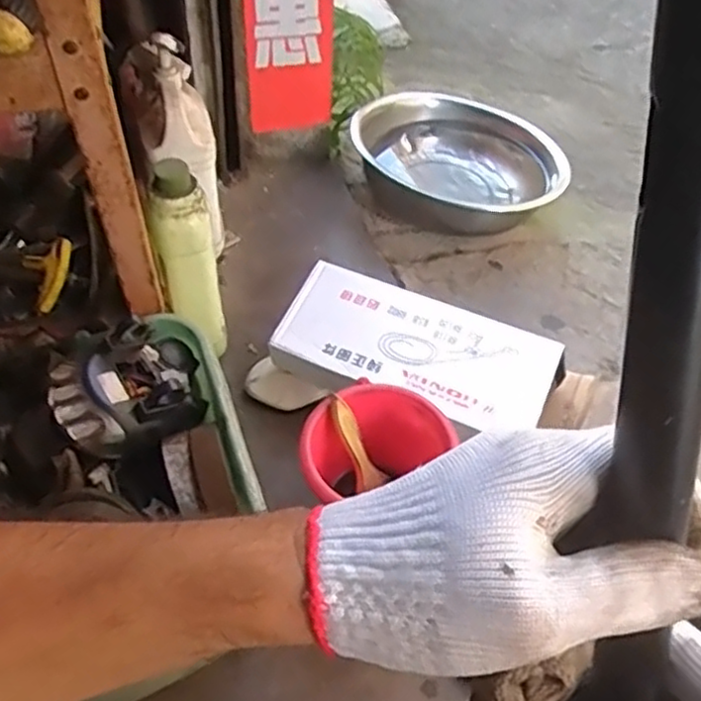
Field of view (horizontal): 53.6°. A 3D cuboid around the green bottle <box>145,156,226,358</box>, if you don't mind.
[{"bbox_3d":[-0.177,-0.094,0.775,0.060,0.230,0.054,8,49,4],"label":"green bottle"}]

